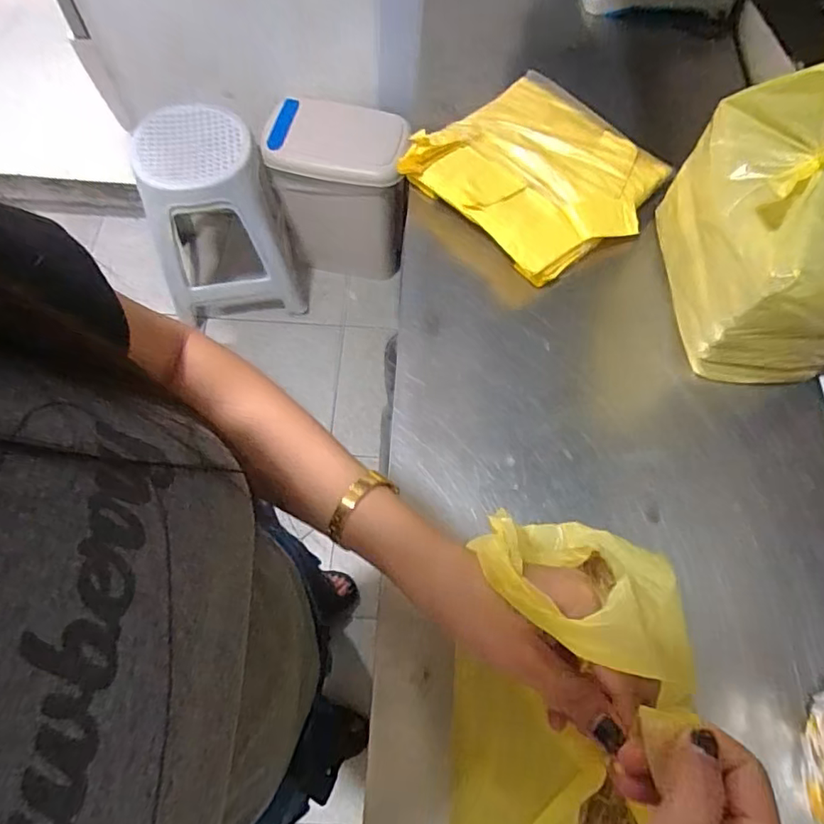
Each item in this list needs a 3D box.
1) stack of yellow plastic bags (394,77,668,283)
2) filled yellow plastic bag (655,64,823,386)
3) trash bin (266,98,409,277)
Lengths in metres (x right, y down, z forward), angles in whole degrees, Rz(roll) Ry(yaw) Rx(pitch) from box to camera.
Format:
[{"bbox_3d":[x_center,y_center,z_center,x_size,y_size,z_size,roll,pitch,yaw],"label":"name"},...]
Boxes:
[{"bbox_3d":[0.161,-0.307,0.720,0.263,0.051,0.267,-37,72,-17],"label":"stack of yellow plastic bags"},{"bbox_3d":[0.374,-0.198,0.527,0.158,0.324,0.225,7,65,1],"label":"filled yellow plastic bag"},{"bbox_3d":[-0.169,-0.596,1.508,0.360,0.491,0.253,15,65,5],"label":"trash bin"}]

